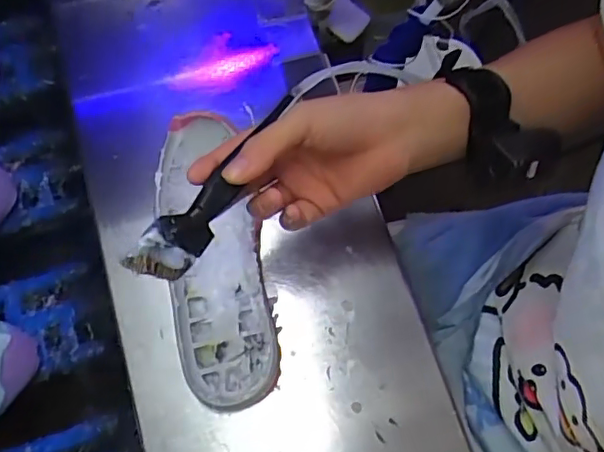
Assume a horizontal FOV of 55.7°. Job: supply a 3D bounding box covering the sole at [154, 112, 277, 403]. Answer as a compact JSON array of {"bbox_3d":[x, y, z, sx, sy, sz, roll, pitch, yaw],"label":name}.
[{"bbox_3d":[-0.073,0.021,0.465,0.073,0.032,0.240,-13,72,-3],"label":"sole"}]

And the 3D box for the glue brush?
[{"bbox_3d":[-0.046,-0.019,0.336,0.010,0.036,0.133,15,56,46],"label":"glue brush"}]

